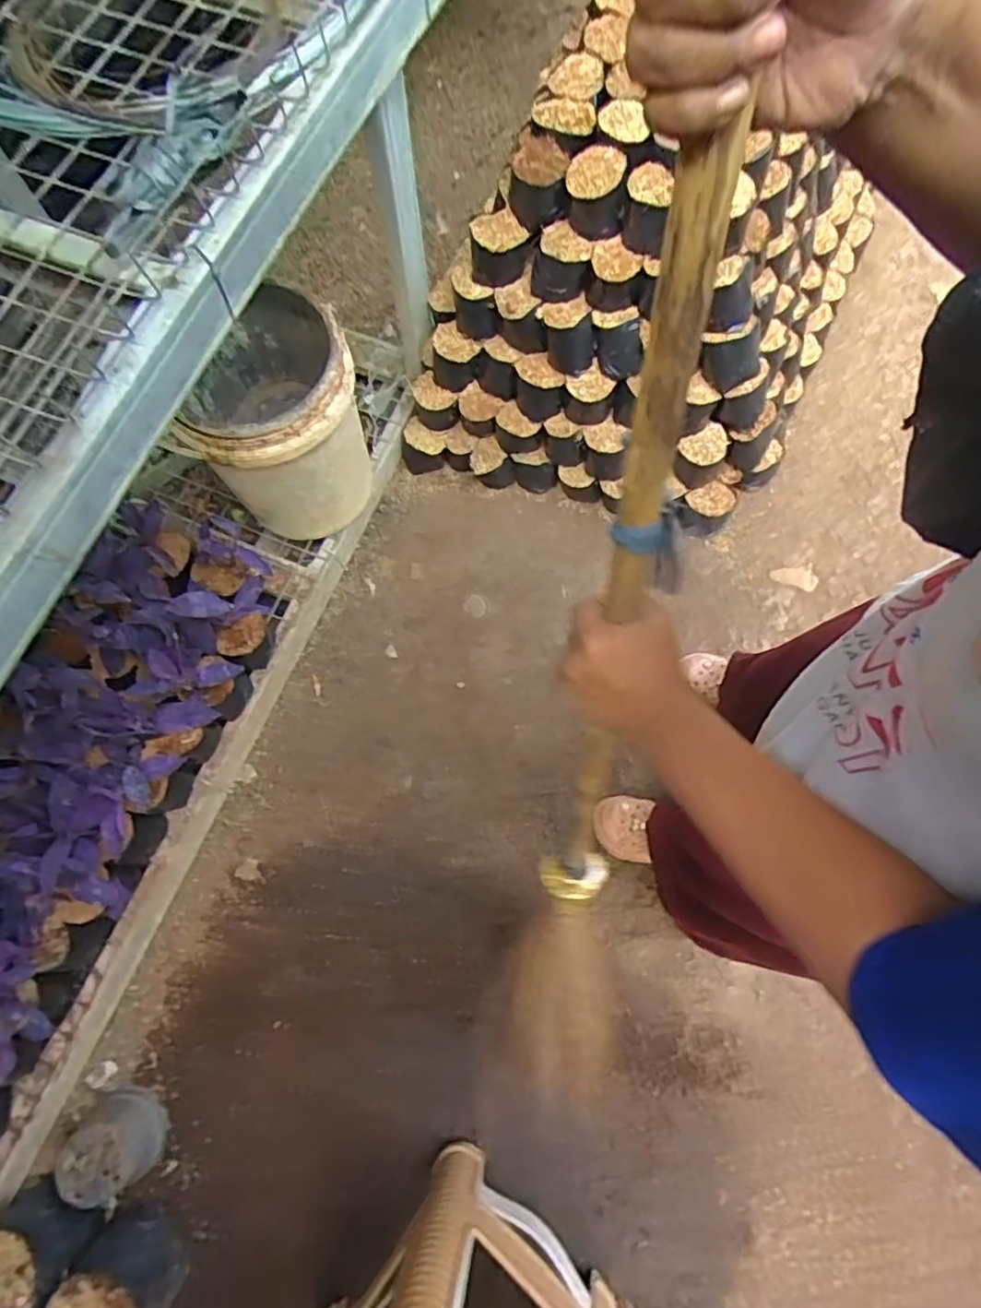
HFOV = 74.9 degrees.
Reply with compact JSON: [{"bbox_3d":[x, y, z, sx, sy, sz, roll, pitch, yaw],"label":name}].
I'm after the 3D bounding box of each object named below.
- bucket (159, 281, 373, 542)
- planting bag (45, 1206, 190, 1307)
[{"bbox_3d":[-0.380,-0.401,1.187,0.293,0.357,0.297,-1,73,2],"label":"bucket"},{"bbox_3d":[-0.571,0.983,0.984,0.164,0.176,0.120,42,79,14],"label":"planting bag"}]

